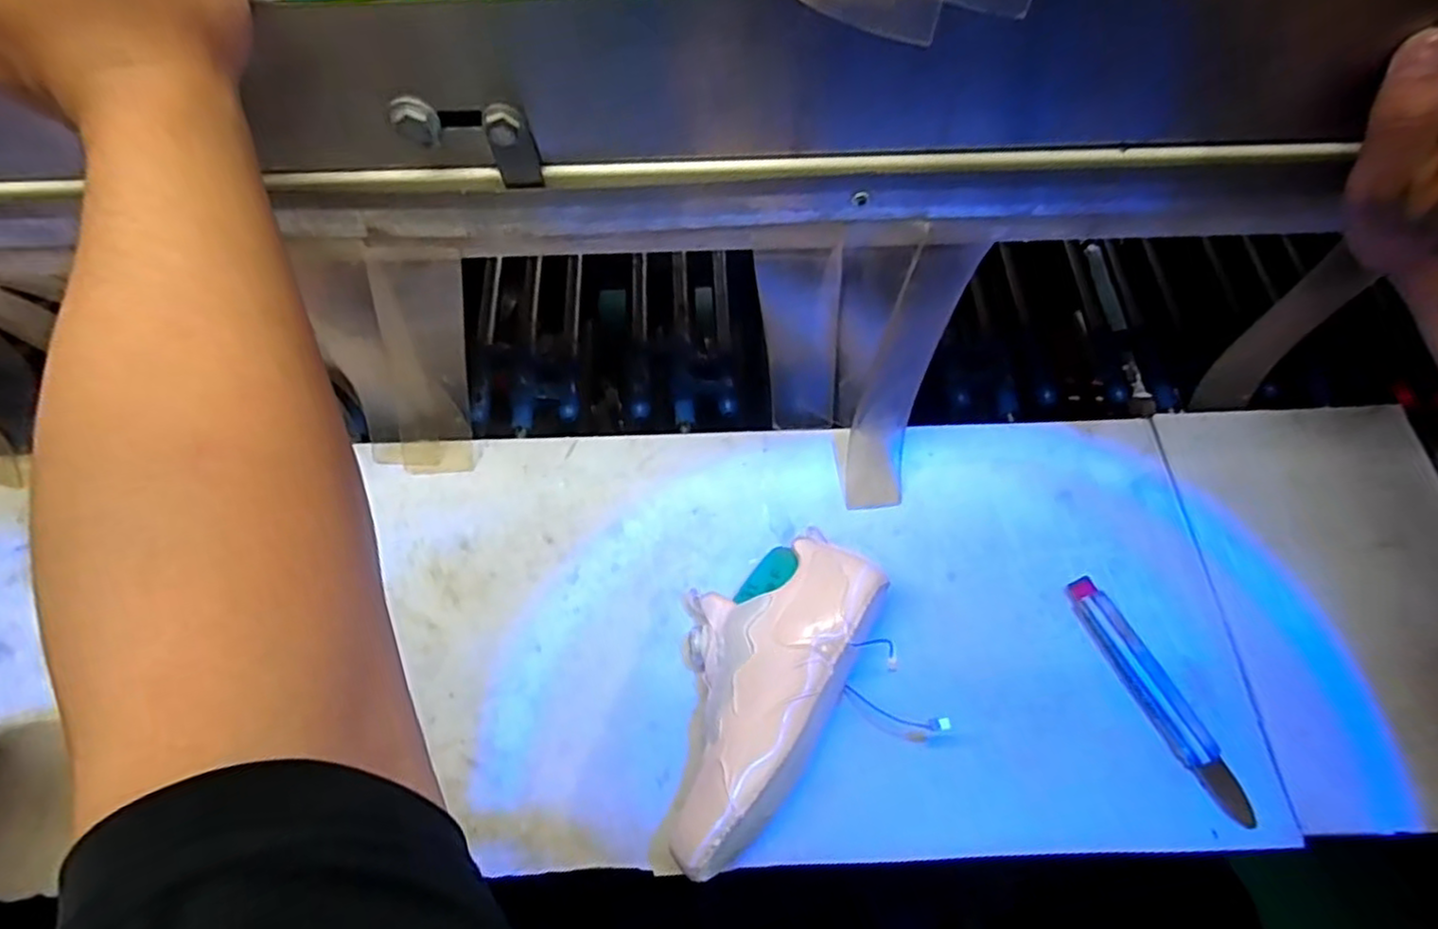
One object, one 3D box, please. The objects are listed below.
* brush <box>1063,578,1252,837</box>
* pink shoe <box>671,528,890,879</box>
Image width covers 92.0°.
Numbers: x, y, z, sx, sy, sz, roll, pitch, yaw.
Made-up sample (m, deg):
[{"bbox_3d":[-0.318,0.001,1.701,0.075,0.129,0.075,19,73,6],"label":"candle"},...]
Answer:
[{"bbox_3d":[0.285,0.150,0.454,0.027,0.015,0.164,-23,68,-10],"label":"brush"},{"bbox_3d":[0.020,0.130,0.426,0.107,0.081,0.204,29,69,12],"label":"pink shoe"}]

